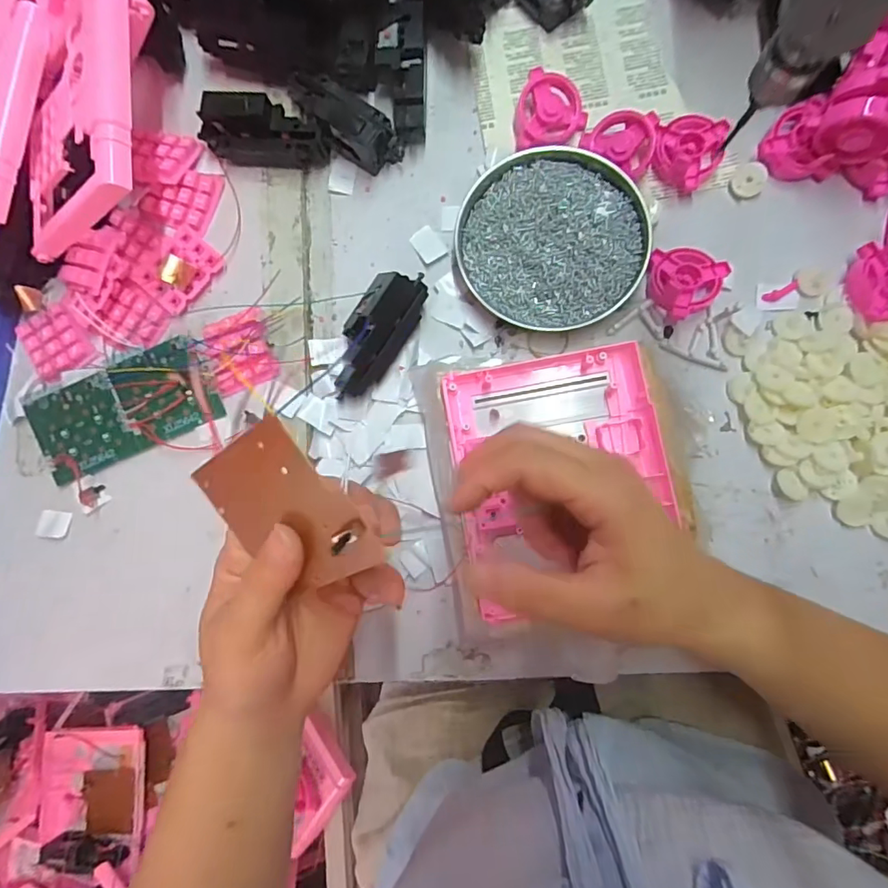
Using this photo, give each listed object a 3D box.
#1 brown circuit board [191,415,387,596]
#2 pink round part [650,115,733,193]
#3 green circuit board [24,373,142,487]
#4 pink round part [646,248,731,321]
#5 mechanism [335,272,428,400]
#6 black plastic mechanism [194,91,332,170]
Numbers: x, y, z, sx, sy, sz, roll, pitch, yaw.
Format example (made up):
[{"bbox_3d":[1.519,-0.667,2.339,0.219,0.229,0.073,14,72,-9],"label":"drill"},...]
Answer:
[{"bbox_3d":[-0.069,0.030,0.218,0.072,0.006,0.070,-28,100,35],"label":"brown circuit board"},{"bbox_3d":[0.180,-0.217,0.378,0.045,0.021,0.054,29,87,7],"label":"pink round part"},{"bbox_3d":[-0.278,-0.011,0.396,0.072,0.011,0.066,-24,83,2],"label":"green circuit board"},{"bbox_3d":[0.171,-0.119,0.370,0.052,0.022,0.050,0,84,5],"label":"pink round part"},{"bbox_3d":[-0.051,-0.081,0.376,0.040,0.030,0.097,31,88,7],"label":"mechanism"},{"bbox_3d":[-0.137,-0.239,0.392,0.099,0.030,0.037,9,85,4],"label":"black plastic mechanism"}]

